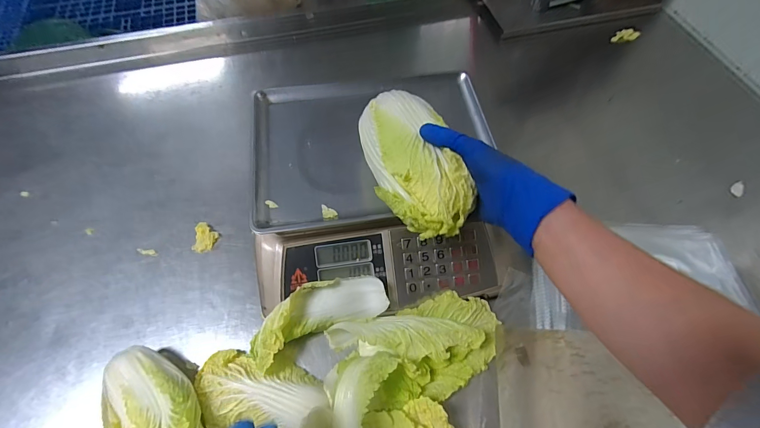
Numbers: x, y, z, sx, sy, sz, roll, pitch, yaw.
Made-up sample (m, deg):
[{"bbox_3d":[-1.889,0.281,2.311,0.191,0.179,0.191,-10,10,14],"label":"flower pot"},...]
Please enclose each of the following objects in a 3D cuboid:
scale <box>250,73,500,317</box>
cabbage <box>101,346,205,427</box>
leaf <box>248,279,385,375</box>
[{"bbox_3d":[-0.002,-0.053,0.522,0.337,0.119,0.357,-5,61,-3],"label":"scale"},{"bbox_3d":[-0.264,0.233,0.392,0.113,0.063,0.149,-28,64,-16],"label":"cabbage"},{"bbox_3d":[-0.079,0.125,0.434,0.173,0.042,0.062,-23,63,-13],"label":"leaf"}]

